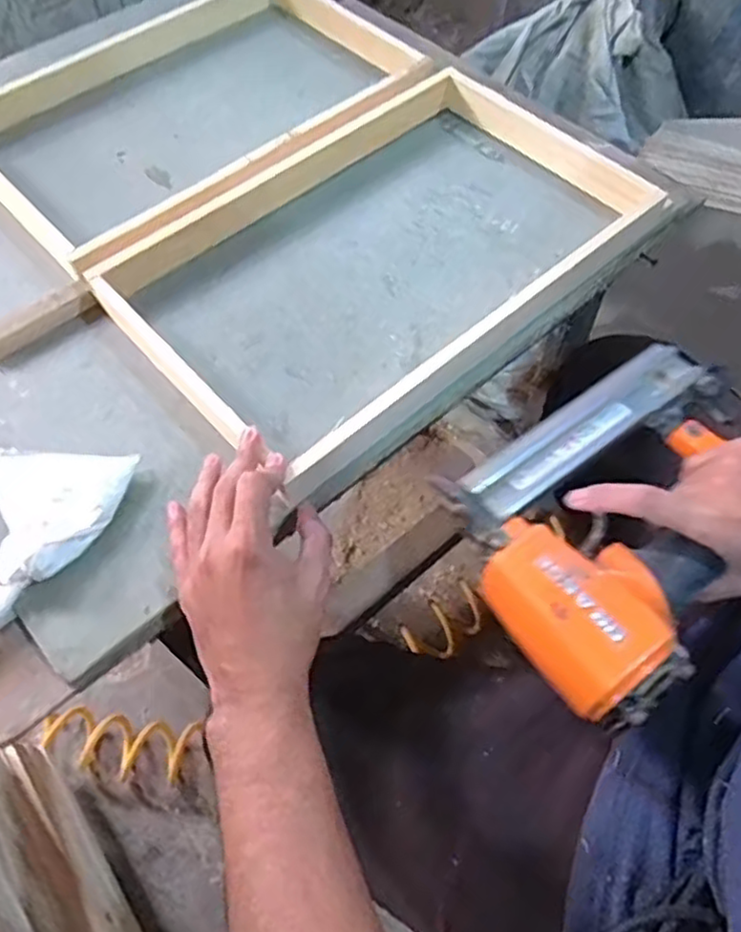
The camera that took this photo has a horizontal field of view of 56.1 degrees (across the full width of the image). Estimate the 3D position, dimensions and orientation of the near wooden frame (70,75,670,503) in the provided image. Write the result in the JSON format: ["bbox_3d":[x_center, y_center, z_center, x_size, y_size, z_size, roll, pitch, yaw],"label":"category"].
[{"bbox_3d":[0.010,-0.173,0.542,0.391,0.033,0.258,-40,66,-20],"label":"near wooden frame"}]

